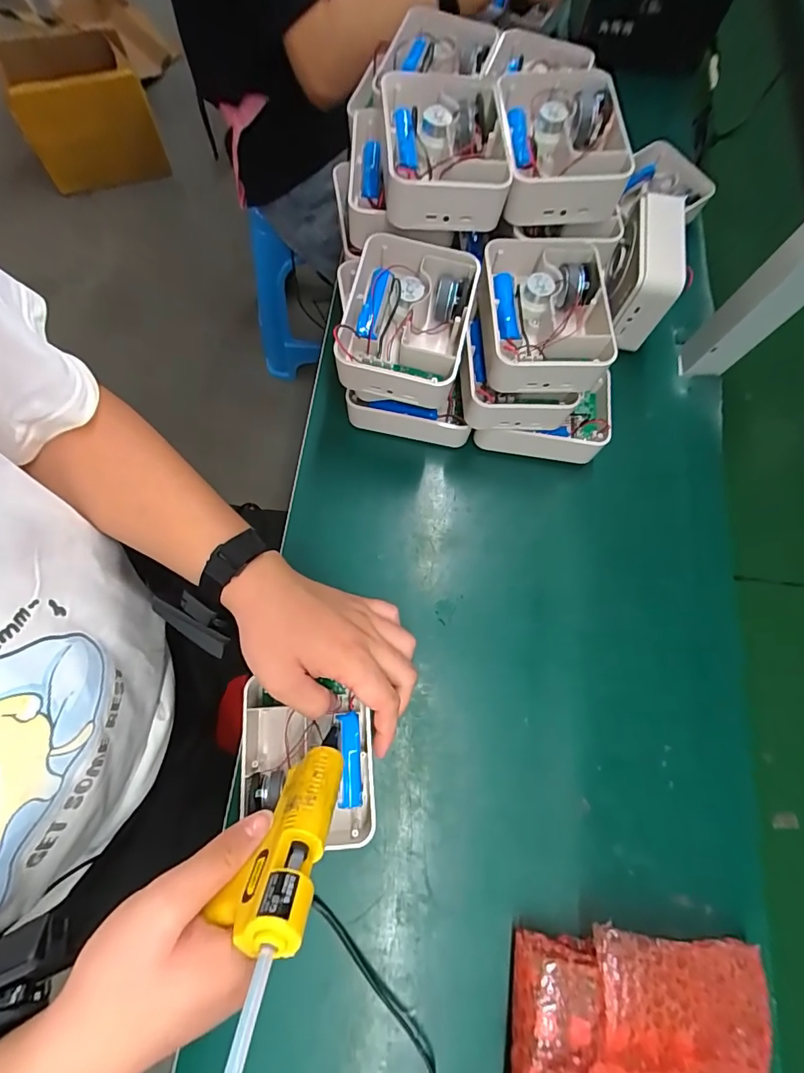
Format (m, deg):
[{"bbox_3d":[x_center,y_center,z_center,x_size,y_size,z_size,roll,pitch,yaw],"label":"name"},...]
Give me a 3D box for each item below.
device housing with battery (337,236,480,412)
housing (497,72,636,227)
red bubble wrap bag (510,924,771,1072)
[{"bbox_3d":[0.003,-0.181,0.389,0.102,0.048,0.131,13,73,0],"label":"device housing with battery"},{"bbox_3d":[0.137,-0.340,0.400,0.107,0.047,0.137,1,73,-3],"label":"housing"},{"bbox_3d":[0.166,0.380,0.310,0.184,0.055,0.184,10,73,-1],"label":"red bubble wrap bag"}]

